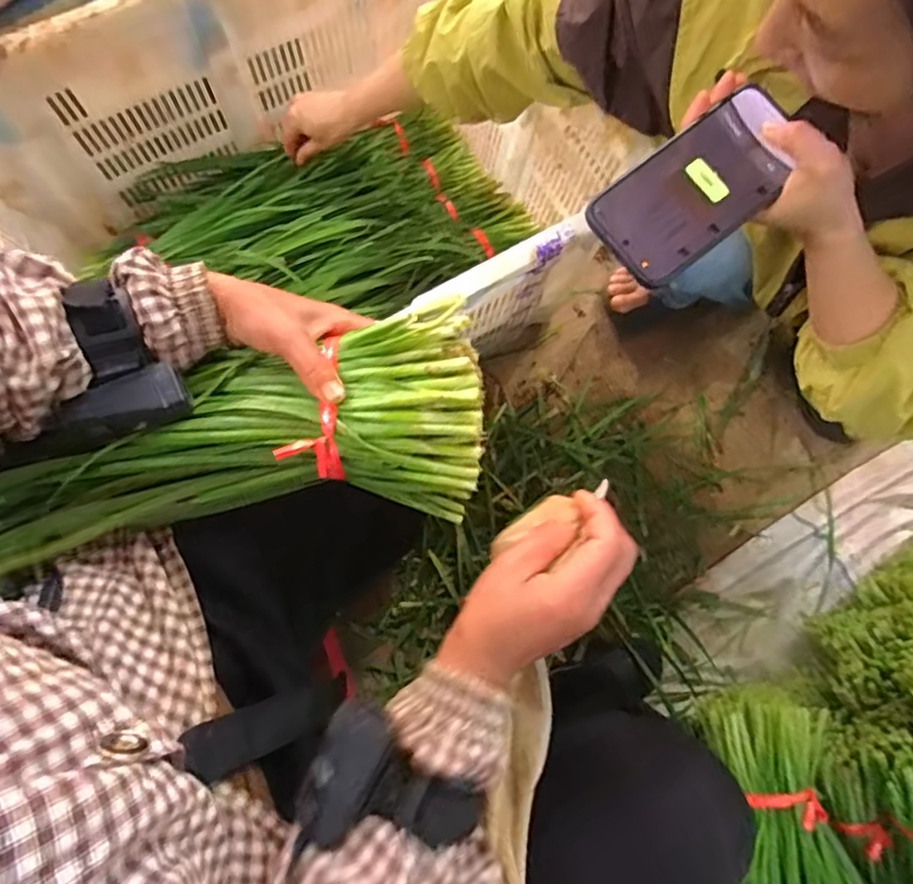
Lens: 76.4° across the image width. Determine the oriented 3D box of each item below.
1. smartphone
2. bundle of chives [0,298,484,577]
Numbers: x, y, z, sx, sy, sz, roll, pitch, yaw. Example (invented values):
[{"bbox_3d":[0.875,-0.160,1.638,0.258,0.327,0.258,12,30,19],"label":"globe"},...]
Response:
[{"bbox_3d":[0.170,-0.177,0.404,0.153,0.012,0.077,-37,85,-4],"label":"smartphone"},{"bbox_3d":[-0.157,0.013,0.393,0.357,0.072,0.128,-15,78,2],"label":"bundle of chives"}]

